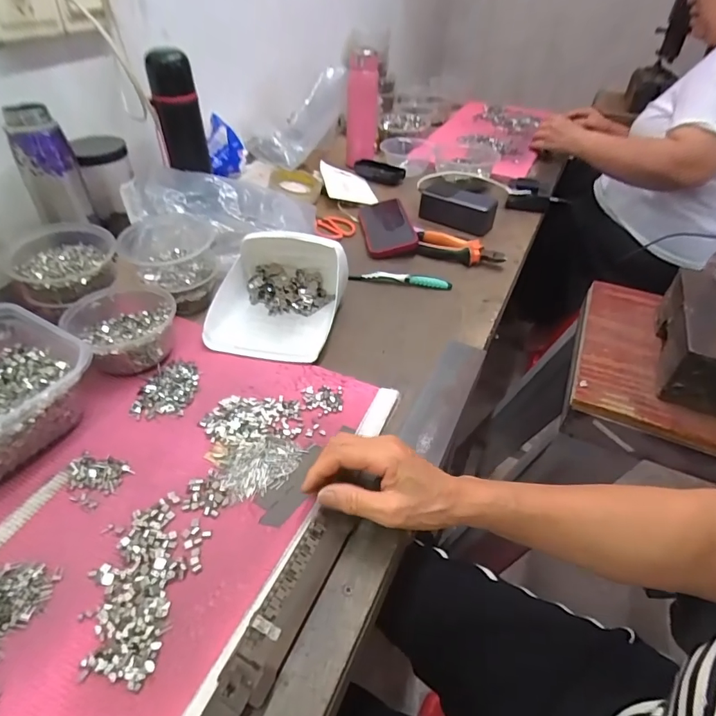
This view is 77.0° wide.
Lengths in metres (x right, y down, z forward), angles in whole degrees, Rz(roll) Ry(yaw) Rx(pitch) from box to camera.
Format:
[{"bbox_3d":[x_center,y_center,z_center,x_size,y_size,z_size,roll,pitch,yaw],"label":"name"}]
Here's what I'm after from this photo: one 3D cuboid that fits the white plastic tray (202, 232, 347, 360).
[{"bbox_3d":[-0.101,-0.091,0.569,0.158,0.077,0.181,9,44,8],"label":"white plastic tray"}]

